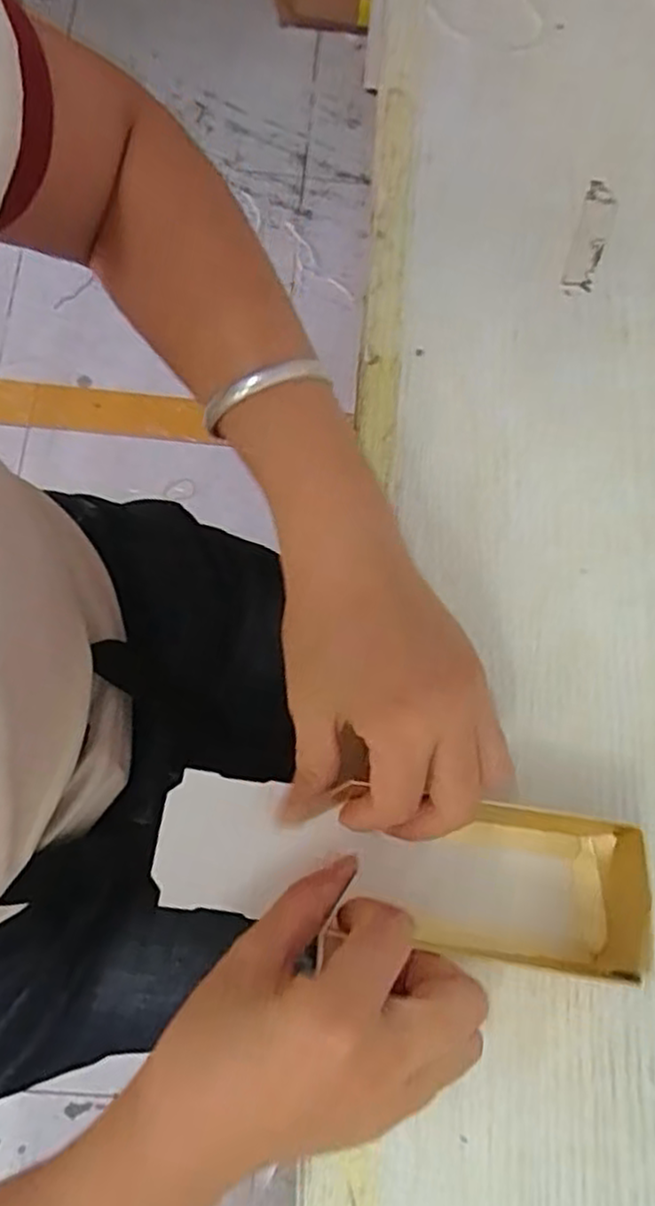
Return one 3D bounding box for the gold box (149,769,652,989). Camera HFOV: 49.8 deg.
[{"bbox_3d":[0.025,0.103,0.275,0.184,0.030,0.056,8,75,3],"label":"gold box"}]

